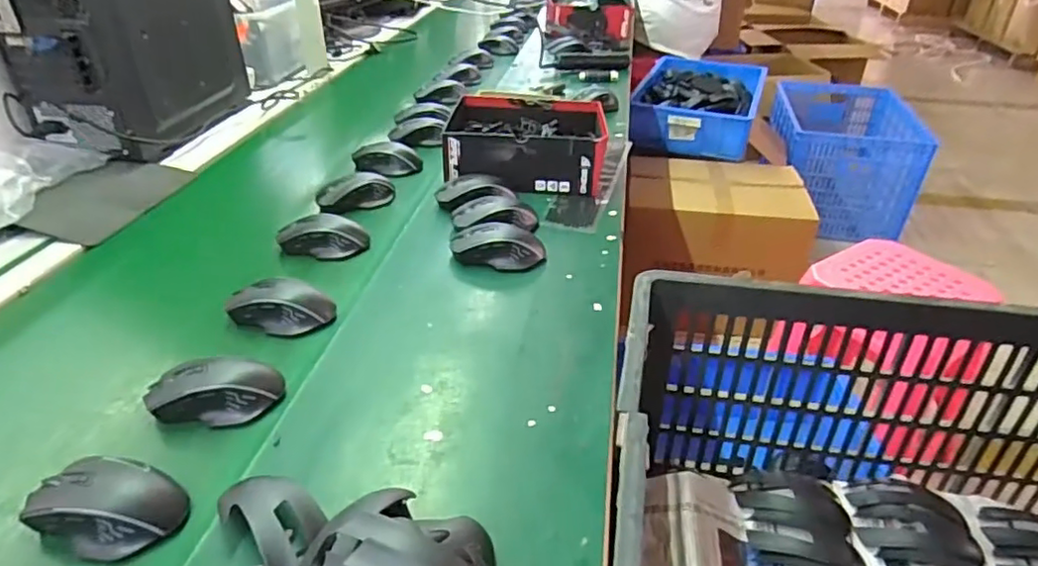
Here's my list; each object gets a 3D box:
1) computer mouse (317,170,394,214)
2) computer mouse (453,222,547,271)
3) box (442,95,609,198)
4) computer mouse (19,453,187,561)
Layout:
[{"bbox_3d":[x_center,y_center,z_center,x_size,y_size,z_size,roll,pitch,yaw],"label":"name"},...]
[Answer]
[{"bbox_3d":[-0.247,-0.138,0.943,0.112,0.034,0.061,-14,37,-21],"label":"computer mouse"},{"bbox_3d":[-0.028,-0.047,0.801,0.121,0.037,0.066,6,34,7],"label":"computer mouse"},{"bbox_3d":[0.013,-0.234,1.027,0.249,0.075,0.211,2,34,1],"label":"box"},{"bbox_3d":[-0.321,0.171,0.482,0.114,0.039,0.065,10,35,13],"label":"computer mouse"}]

